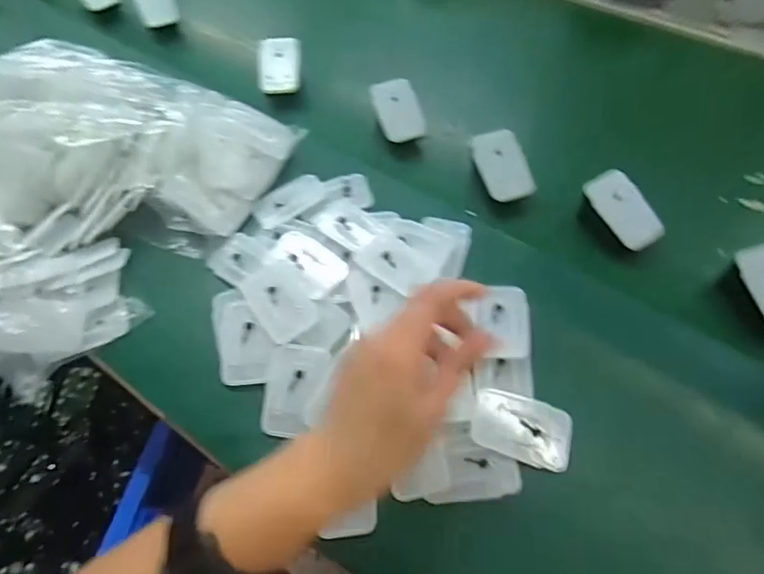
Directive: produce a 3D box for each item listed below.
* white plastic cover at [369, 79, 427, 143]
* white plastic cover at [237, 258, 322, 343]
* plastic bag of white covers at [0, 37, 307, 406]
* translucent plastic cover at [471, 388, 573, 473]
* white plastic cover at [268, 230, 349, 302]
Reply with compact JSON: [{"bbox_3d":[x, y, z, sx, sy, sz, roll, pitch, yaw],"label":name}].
[{"bbox_3d":[0.016,-0.183,0.508,0.044,0.007,0.068,-19,83,-7],"label":"white plastic cover"},{"bbox_3d":[-0.086,0.011,0.412,0.046,0.011,0.072,-30,64,-16],"label":"white plastic cover"},{"bbox_3d":[-0.276,-0.100,0.440,0.263,0.086,0.303,27,63,15],"label":"plastic bag of white covers"},{"bbox_3d":[0.102,0.102,0.360,0.070,0.004,0.045,17,61,10],"label":"translucent plastic cover"},{"bbox_3d":[-0.065,-0.023,0.429,0.039,0.006,0.079,-40,58,-19],"label":"white plastic cover"}]

